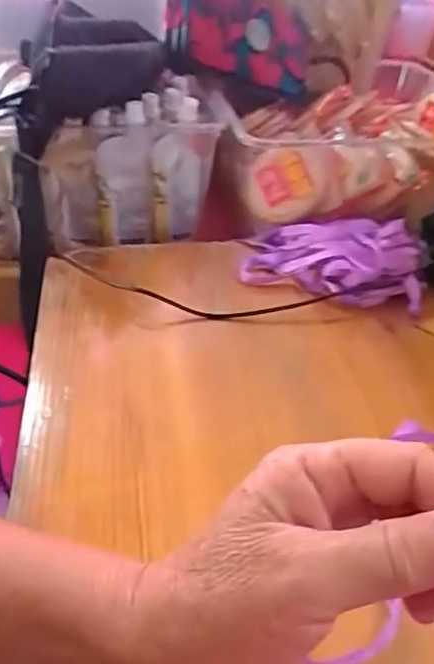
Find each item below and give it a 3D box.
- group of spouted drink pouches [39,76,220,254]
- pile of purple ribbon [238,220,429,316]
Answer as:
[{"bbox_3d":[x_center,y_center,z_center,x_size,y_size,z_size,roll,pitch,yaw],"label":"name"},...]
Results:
[{"bbox_3d":[-0.087,-0.166,0.580,0.167,0.136,0.125,0,39,-4],"label":"group of spouted drink pouches"},{"bbox_3d":[0.102,-0.068,0.494,0.155,0.040,0.095,13,40,12],"label":"pile of purple ribbon"}]

